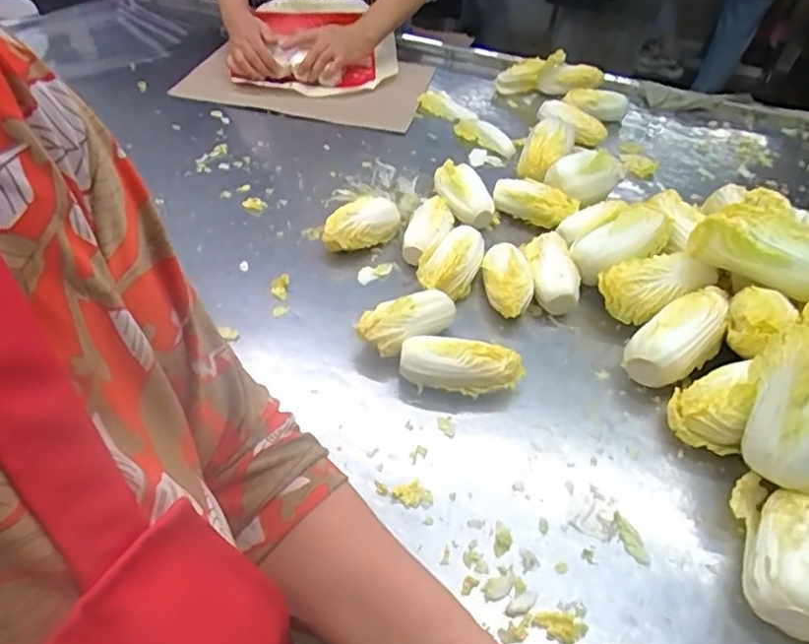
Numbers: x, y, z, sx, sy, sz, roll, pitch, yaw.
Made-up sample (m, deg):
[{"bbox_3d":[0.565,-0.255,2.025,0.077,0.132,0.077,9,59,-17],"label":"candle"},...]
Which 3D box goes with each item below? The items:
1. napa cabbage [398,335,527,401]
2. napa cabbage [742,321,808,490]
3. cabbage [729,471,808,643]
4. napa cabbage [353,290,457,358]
[{"bbox_3d":[0.058,0.046,0.589,0.125,0.049,0.053,7,46,2],"label":"napa cabbage"},{"bbox_3d":[0.349,0.071,0.504,0.062,0.145,0.082,21,3,-38],"label":"napa cabbage"},{"bbox_3d":[0.318,0.183,0.475,0.086,0.067,0.128,23,48,16],"label":"cabbage"},{"bbox_3d":[0.006,0.003,0.625,0.114,0.045,0.056,-19,50,-22],"label":"napa cabbage"}]

